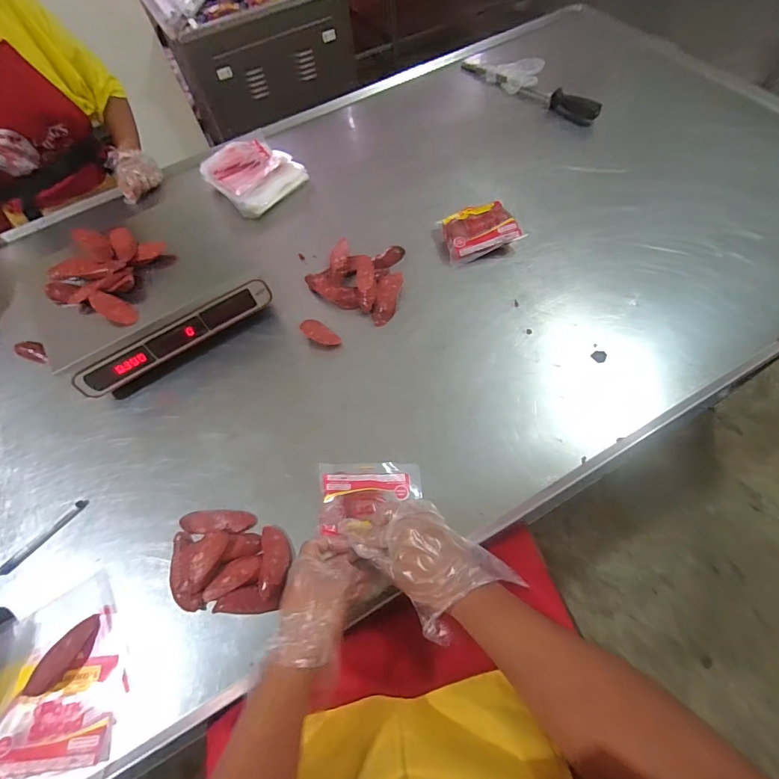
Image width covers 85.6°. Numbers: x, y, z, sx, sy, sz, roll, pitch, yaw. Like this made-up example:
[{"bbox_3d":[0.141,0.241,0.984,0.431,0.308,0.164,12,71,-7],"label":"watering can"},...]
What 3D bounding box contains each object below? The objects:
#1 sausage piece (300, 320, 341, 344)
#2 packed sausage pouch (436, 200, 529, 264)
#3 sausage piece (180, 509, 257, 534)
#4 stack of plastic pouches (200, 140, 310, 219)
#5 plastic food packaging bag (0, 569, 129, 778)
[{"bbox_3d":[-0.122,-0.098,0.742,0.072,0.019,0.037,35,70,21],"label":"sausage piece"},{"bbox_3d":[0.169,-0.311,0.815,0.134,0.036,0.113,-21,62,-6],"label":"packed sausage pouch"},{"bbox_3d":[-0.253,0.194,0.616,0.114,0.019,0.032,0,62,5],"label":"sausage piece"},{"bbox_3d":[-0.297,-0.479,0.940,0.169,0.071,0.170,38,71,22],"label":"stack of plastic pouches"},{"bbox_3d":[-0.422,0.365,0.528,0.155,0.033,0.203,-25,63,-8],"label":"plastic food packaging bag"}]

